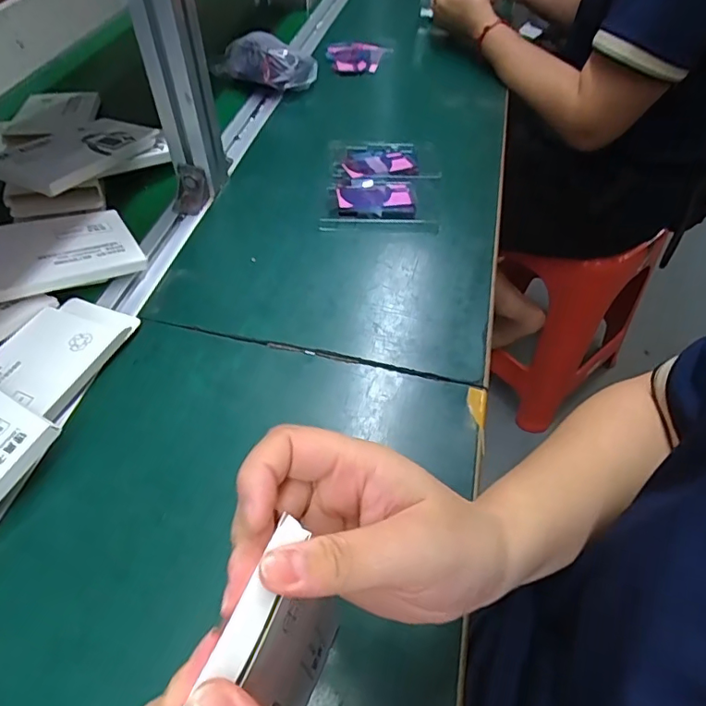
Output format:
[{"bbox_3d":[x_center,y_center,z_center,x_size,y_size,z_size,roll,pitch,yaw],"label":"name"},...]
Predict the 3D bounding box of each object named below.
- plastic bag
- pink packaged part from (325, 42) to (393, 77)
[{"bbox_3d":[-0.126,-0.403,0.717,0.147,0.054,0.075,25,55,16],"label":"plastic bag"},{"bbox_3d":[0.003,-0.448,0.791,0.088,0.018,0.088,12,59,7],"label":"pink packaged part"}]

